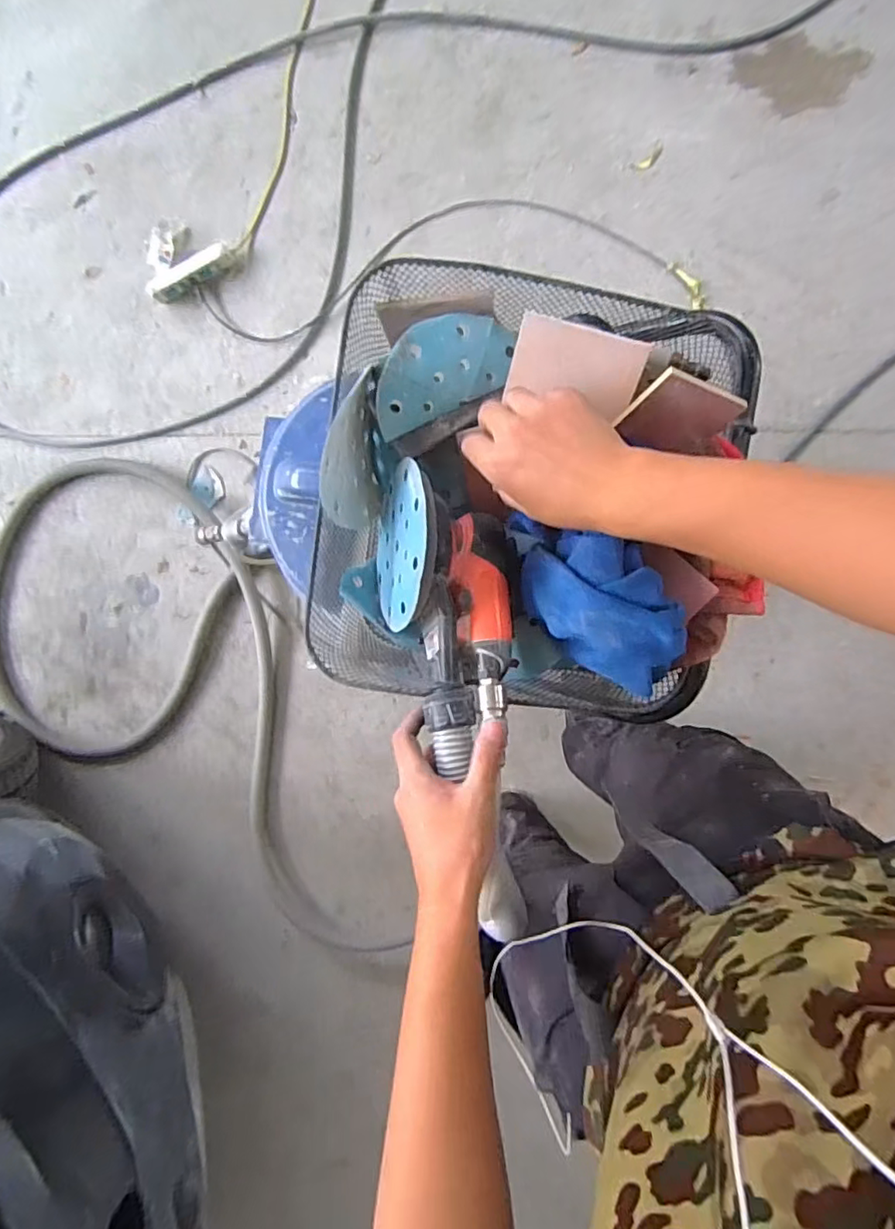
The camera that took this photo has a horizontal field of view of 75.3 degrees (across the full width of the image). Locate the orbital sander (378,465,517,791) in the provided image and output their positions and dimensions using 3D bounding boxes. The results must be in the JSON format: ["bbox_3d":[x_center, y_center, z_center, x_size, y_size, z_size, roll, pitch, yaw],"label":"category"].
[{"bbox_3d":[0.007,0.002,0.483,0.108,0.101,0.252,-13,82,6],"label":"orbital sander"}]

